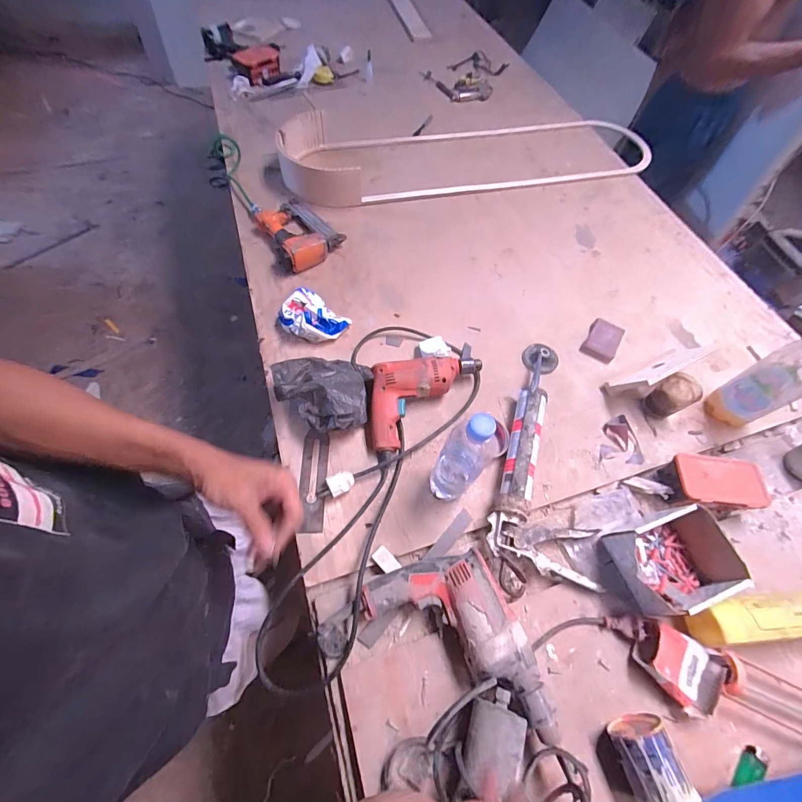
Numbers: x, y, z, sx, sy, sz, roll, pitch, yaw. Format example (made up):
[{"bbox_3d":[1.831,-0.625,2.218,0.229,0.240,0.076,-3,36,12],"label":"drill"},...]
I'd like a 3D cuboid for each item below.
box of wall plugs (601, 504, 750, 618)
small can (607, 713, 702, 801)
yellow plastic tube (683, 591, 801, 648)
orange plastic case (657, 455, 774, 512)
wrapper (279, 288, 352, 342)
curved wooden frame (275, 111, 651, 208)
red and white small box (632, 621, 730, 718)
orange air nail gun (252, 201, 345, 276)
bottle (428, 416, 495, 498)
[{"bbox_3d":[0.402,0.243,0.563,0.139,0.089,0.117,-14,63,-12],"label":"box of wall plugs"},{"bbox_3d":[0.302,0.443,0.460,0.069,0.067,0.077,-11,62,-10],"label":"small can"},{"bbox_3d":[0.522,0.315,0.545,0.213,0.064,0.055,-3,62,-7],"label":"yellow plastic tube"},{"bbox_3d":[0.533,0.145,0.647,0.154,0.059,0.089,6,61,-1],"label":"orange plastic case"},{"bbox_3d":[-0.187,-0.175,0.784,0.128,0.051,0.111,38,65,16],"label":"wrapper"},{"bbox_3d":[0.205,-0.748,1.113,1.098,0.127,0.310,-11,63,-12],"label":"curved wooden frame"},{"bbox_3d":[0.386,0.372,0.520,0.109,0.034,0.086,32,64,13],"label":"red and white small box"},{"bbox_3d":[-0.248,-0.426,0.917,0.162,0.061,0.245,-27,66,-18],"label":"orange air nail gun"},{"bbox_3d":[0.087,0.085,0.550,0.056,0.244,0.065,22,62,8],"label":"bottle"}]

